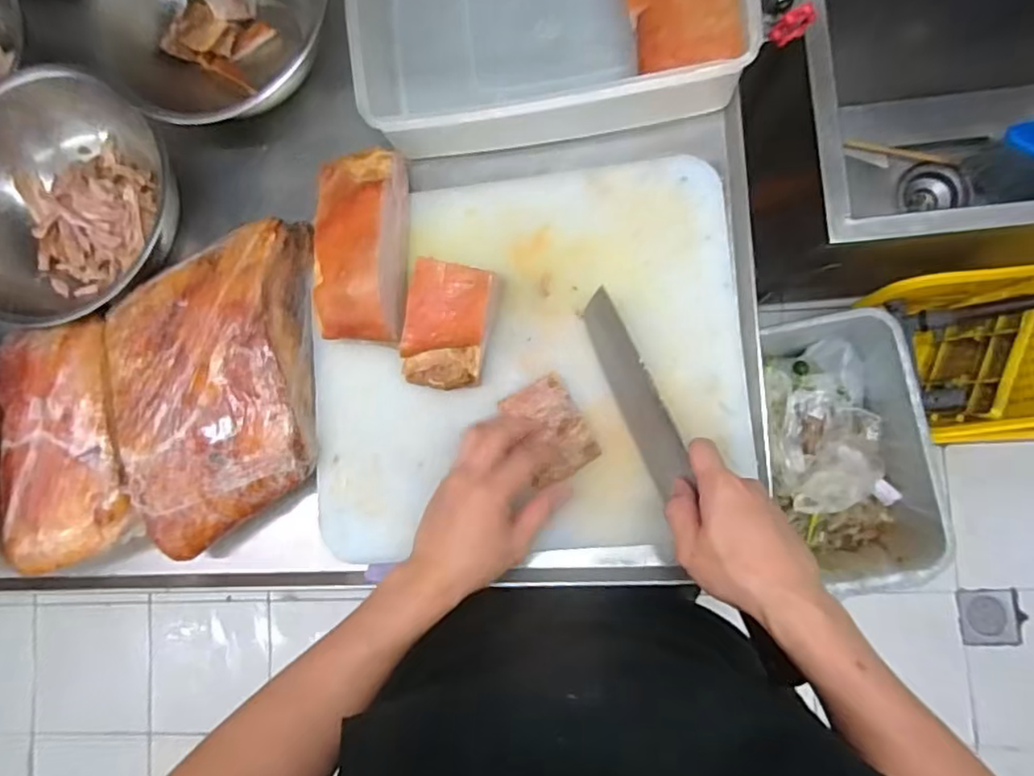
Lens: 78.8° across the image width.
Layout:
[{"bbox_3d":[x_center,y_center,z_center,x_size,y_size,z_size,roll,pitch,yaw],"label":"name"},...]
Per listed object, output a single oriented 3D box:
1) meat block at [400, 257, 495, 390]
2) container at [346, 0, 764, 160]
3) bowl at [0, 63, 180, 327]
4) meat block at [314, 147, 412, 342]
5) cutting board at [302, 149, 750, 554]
[{"bbox_3d":[-0.057,-0.050,0.551,0.068,0.070,0.099,12,87,7],"label":"meat block"},{"bbox_3d":[0.020,-0.361,0.584,0.349,0.096,0.248,-7,84,6],"label":"container"},{"bbox_3d":[-0.443,-0.175,0.620,0.213,0.098,0.223,-1,85,7],"label":"bowl"},{"bbox_3d":[-0.138,-0.127,0.567,0.073,0.071,0.170,-4,85,6],"label":"meat block"},{"bbox_3d":[0.007,-0.028,0.574,0.387,0.024,0.342,-5,85,6],"label":"cutting board"}]

